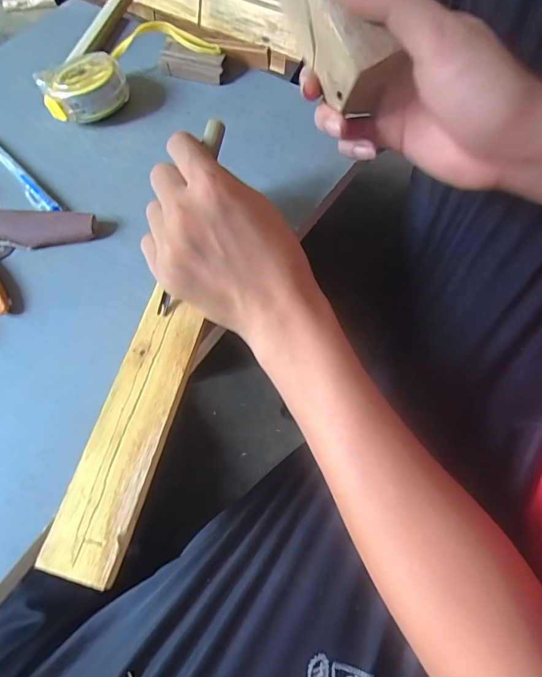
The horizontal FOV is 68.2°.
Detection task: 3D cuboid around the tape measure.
[{"bbox_3d":[-0.168,-0.224,0.362,0.070,0.034,0.058,-26,66,-9],"label":"tape measure"}]

